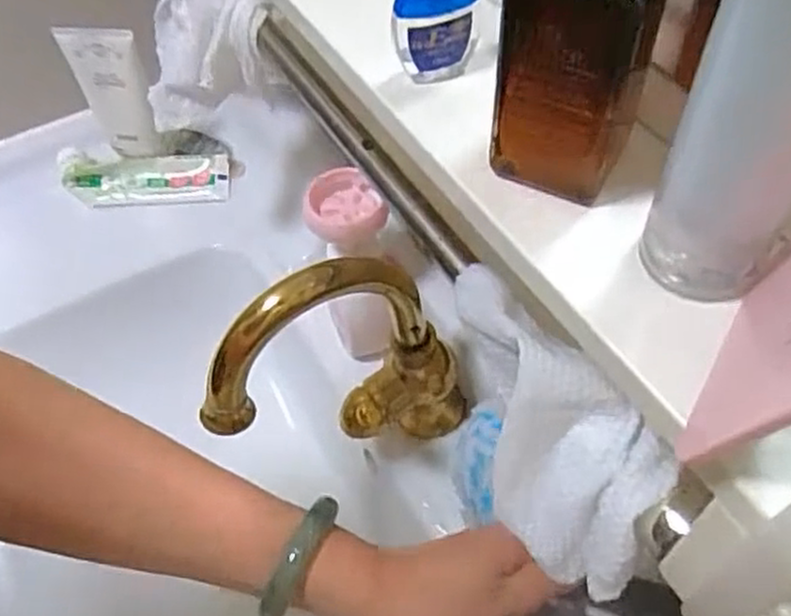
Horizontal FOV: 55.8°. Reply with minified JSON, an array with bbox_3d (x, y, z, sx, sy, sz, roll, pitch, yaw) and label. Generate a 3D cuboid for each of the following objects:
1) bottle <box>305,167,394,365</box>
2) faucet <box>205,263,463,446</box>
[{"bbox_3d":[-0.033,-0.032,0.626,0.068,0.158,0.074,3,56,4],"label":"bottle"},{"bbox_3d":[-0.033,0.054,0.532,0.189,0.225,0.048,-20,57,-11],"label":"faucet"}]

